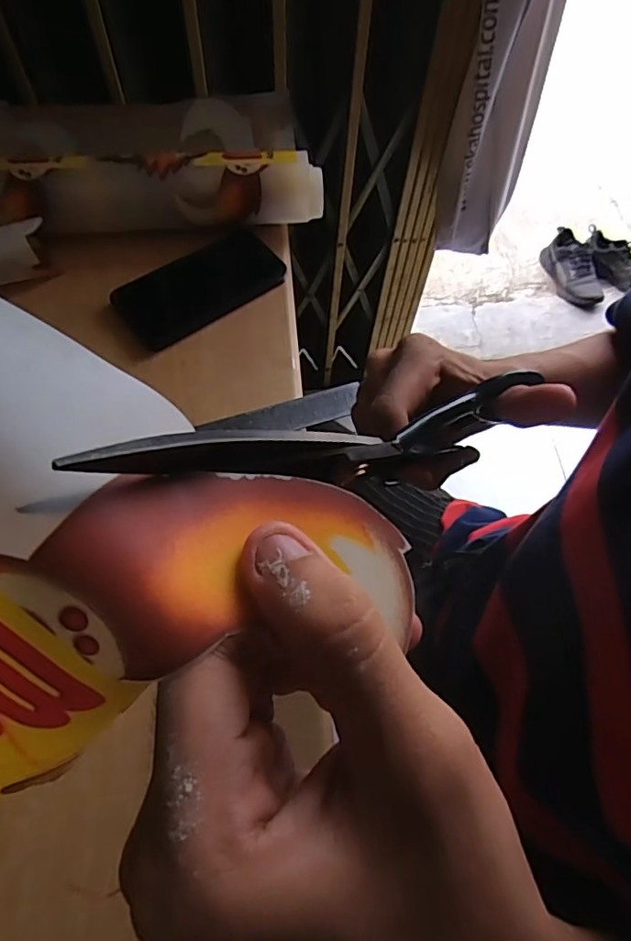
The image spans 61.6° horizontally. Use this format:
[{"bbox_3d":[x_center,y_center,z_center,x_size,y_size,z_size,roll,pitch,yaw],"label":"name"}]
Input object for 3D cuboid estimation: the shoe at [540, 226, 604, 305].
[{"bbox_3d":[0.781,-0.610,1.594,0.124,0.086,0.267,-2,64,-4],"label":"shoe"}]

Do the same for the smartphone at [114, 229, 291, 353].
[{"bbox_3d":[-0.108,-0.174,0.497,0.152,0.016,0.075,-34,69,-18],"label":"smartphone"}]

